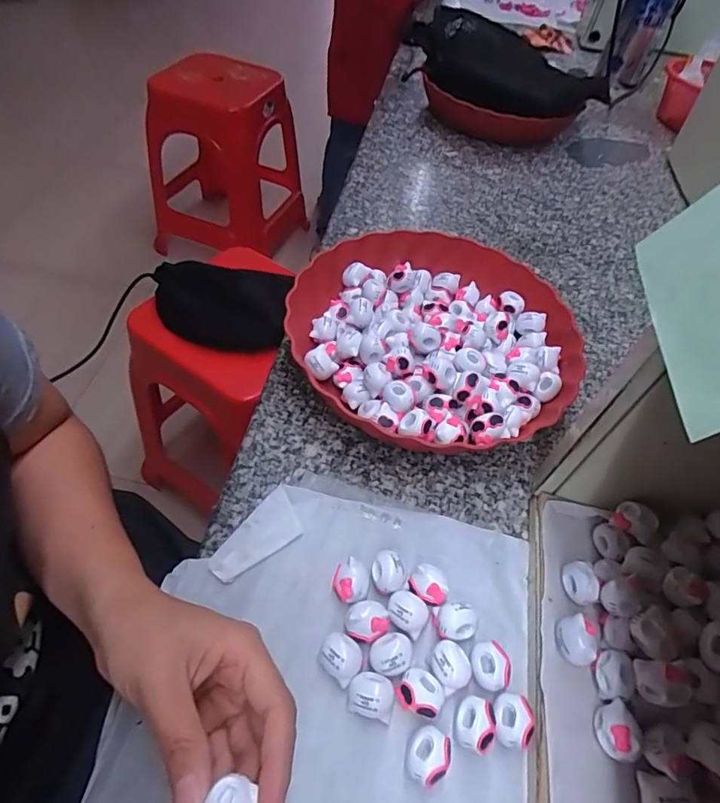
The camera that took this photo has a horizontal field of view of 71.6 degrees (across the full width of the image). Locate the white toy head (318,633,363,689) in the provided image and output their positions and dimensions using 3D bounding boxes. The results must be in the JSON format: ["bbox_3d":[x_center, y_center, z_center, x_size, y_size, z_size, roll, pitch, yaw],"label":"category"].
[{"bbox_3d":[-0.010,0.147,0.288,0.024,0.021,0.021,37,58,21],"label":"white toy head"}]

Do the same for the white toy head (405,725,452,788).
[{"bbox_3d":[0.035,0.188,0.264,0.021,0.019,0.025,34,57,19],"label":"white toy head"}]

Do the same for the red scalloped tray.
[{"bbox_3d":[0.061,-0.055,0.431,0.236,0.055,0.229,-27,60,-23],"label":"red scalloped tray"}]

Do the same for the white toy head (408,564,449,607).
[{"bbox_3d":[0.044,0.116,0.316,0.024,0.016,0.020,29,56,16],"label":"white toy head"}]

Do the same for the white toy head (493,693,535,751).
[{"bbox_3d":[0.084,0.177,0.277,0.020,0.016,0.025,8,53,1],"label":"white toy head"}]

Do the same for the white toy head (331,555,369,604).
[{"bbox_3d":[-0.006,0.114,0.314,0.022,0.018,0.023,3,53,-3],"label":"white toy head"}]

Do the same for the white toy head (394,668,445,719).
[{"bbox_3d":[0.034,0.163,0.280,0.025,0.017,0.021,25,55,14],"label":"white toy head"}]

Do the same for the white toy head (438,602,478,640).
[{"bbox_3d":[0.059,0.135,0.304,0.023,0.018,0.019,8,53,1],"label":"white toy head"}]

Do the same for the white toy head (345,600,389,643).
[{"bbox_3d":[0.004,0.133,0.301,0.025,0.019,0.022,14,53,5],"label":"white toy head"}]

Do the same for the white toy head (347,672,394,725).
[{"bbox_3d":[0.006,0.163,0.278,0.025,0.019,0.020,17,53,8],"label":"white toy head"}]

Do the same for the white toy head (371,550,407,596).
[{"bbox_3d":[0.019,0.110,0.319,0.022,0.018,0.023,3,53,-3],"label":"white toy head"}]

